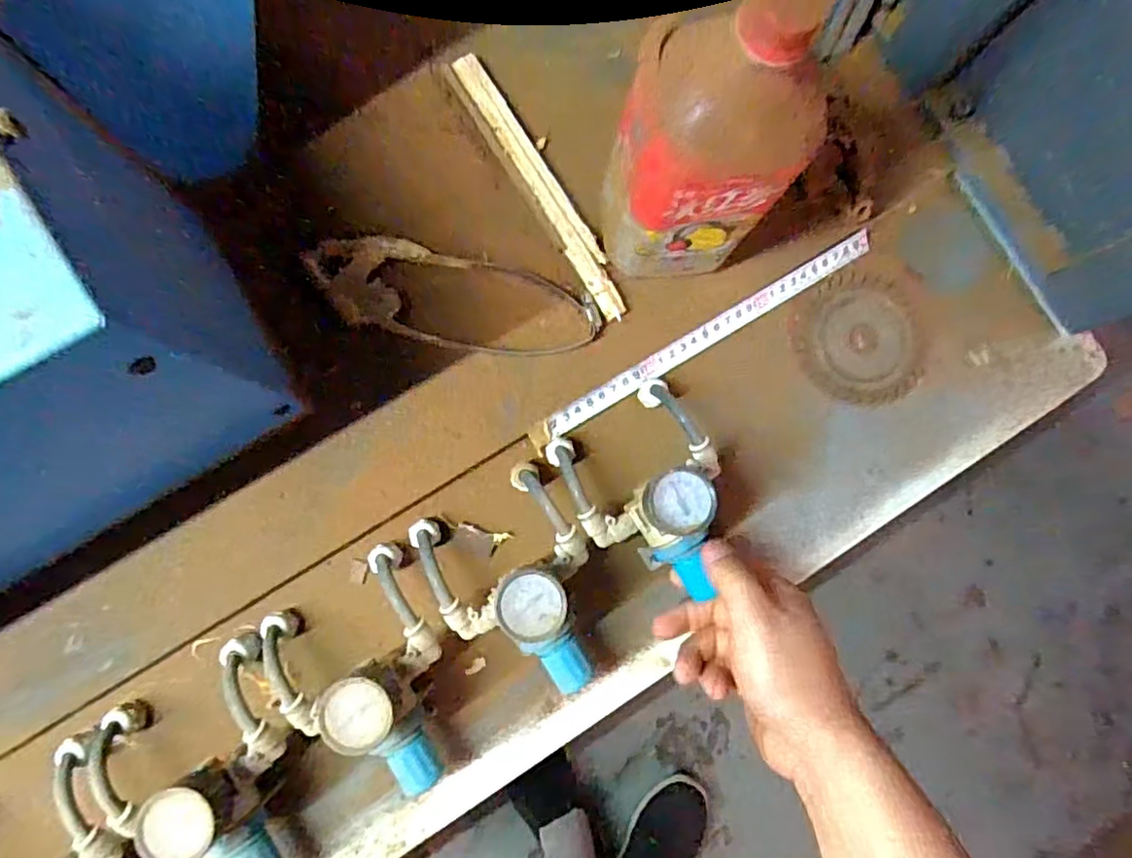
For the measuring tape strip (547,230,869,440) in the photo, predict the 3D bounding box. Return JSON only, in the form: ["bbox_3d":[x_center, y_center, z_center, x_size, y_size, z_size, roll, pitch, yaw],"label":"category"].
[{"bbox_3d":[0.109,-0.072,0.465,0.282,0.004,0.016,-31,99,-7],"label":"measuring tape strip"}]

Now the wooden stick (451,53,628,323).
[{"bbox_3d":[-0.017,-0.174,0.451,0.023,0.012,0.216,-31,87,-7],"label":"wooden stick"}]

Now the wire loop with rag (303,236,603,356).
[{"bbox_3d":[-0.074,-0.089,0.436,0.196,0.021,0.063,9,83,-3],"label":"wire loop with rag"}]

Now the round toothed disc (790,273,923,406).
[{"bbox_3d":[0.220,-0.067,0.476,0.090,0.008,0.098,0,86,0],"label":"round toothed disc"}]

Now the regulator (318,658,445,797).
[{"bbox_3d":[-0.103,0.179,0.383,0.042,0.083,0.087,-40,88,-7],"label":"regulator"}]

